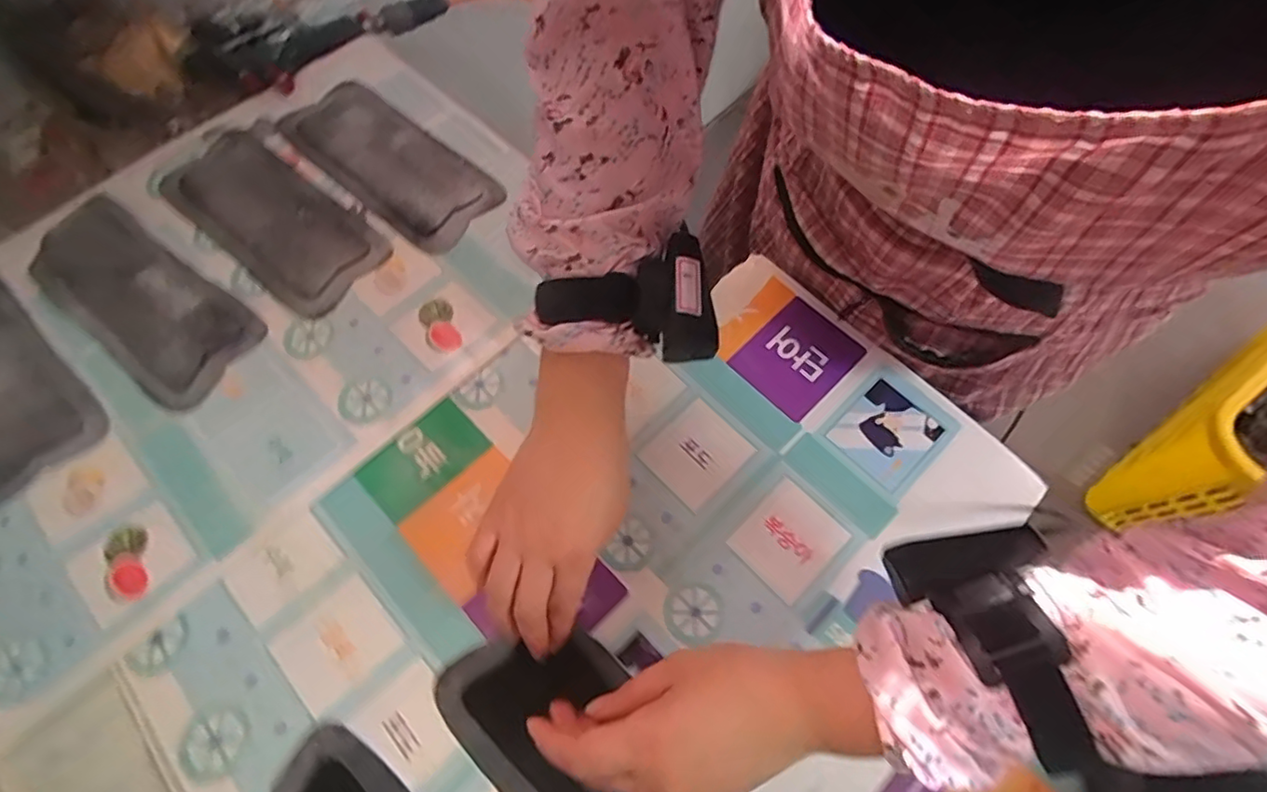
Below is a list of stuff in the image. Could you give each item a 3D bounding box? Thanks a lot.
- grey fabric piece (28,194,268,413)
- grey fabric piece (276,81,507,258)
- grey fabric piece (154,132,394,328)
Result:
[{"bbox_3d":[-0.404,-0.081,0.480,0.216,0.019,0.094,35,71,12],"label":"grey fabric piece"},{"bbox_3d":[-0.224,-0.216,0.544,0.220,0.013,0.095,38,72,13],"label":"grey fabric piece"},{"bbox_3d":[-0.314,-0.155,0.518,0.212,0.010,0.095,36,71,12],"label":"grey fabric piece"}]

